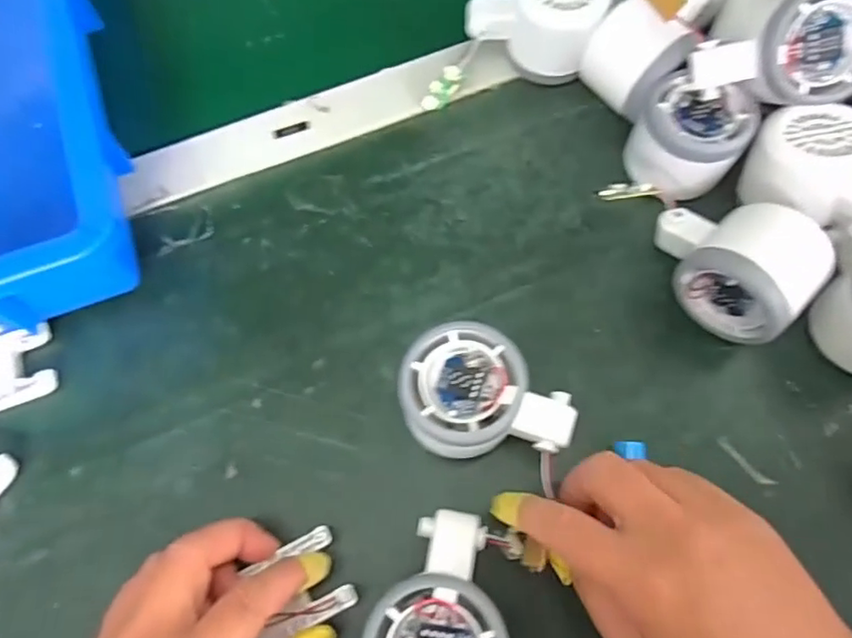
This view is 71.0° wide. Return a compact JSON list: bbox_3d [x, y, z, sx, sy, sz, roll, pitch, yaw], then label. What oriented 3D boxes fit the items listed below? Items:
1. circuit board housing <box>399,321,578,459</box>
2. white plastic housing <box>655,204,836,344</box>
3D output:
[{"bbox_3d":[0.029,0.039,0.303,0.083,0.054,0.063,2,69,1],"label":"circuit board housing"},{"bbox_3d":[0.165,-0.032,0.325,0.057,0.061,0.079,-41,74,-13],"label":"white plastic housing"}]

